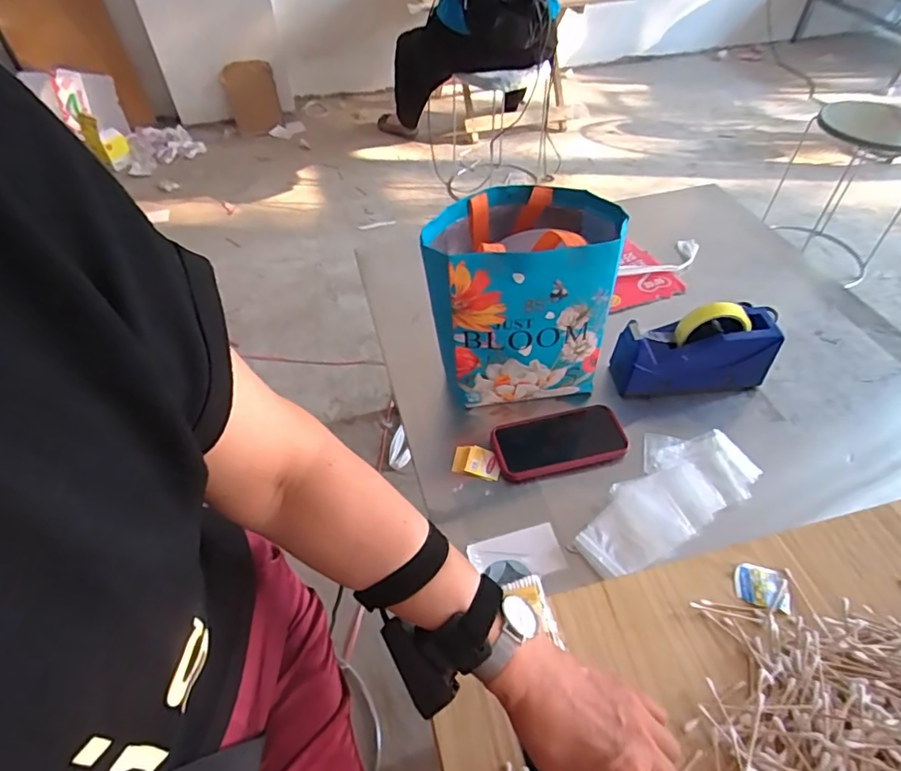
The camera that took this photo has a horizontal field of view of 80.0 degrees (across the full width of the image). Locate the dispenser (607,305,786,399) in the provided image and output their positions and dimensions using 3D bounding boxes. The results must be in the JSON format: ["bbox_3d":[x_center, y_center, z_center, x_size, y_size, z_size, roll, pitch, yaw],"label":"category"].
[{"bbox_3d":[0.338,-0.051,0.744,0.208,0.127,0.069,-5,48,-3],"label":"dispenser"}]

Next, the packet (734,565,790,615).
[{"bbox_3d":[0.303,0.198,0.527,0.047,0.004,0.042,6,49,7],"label":"packet"}]

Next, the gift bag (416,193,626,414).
[{"bbox_3d":[0.091,-0.117,0.724,0.223,0.239,0.189,4,49,5],"label":"gift bag"}]

